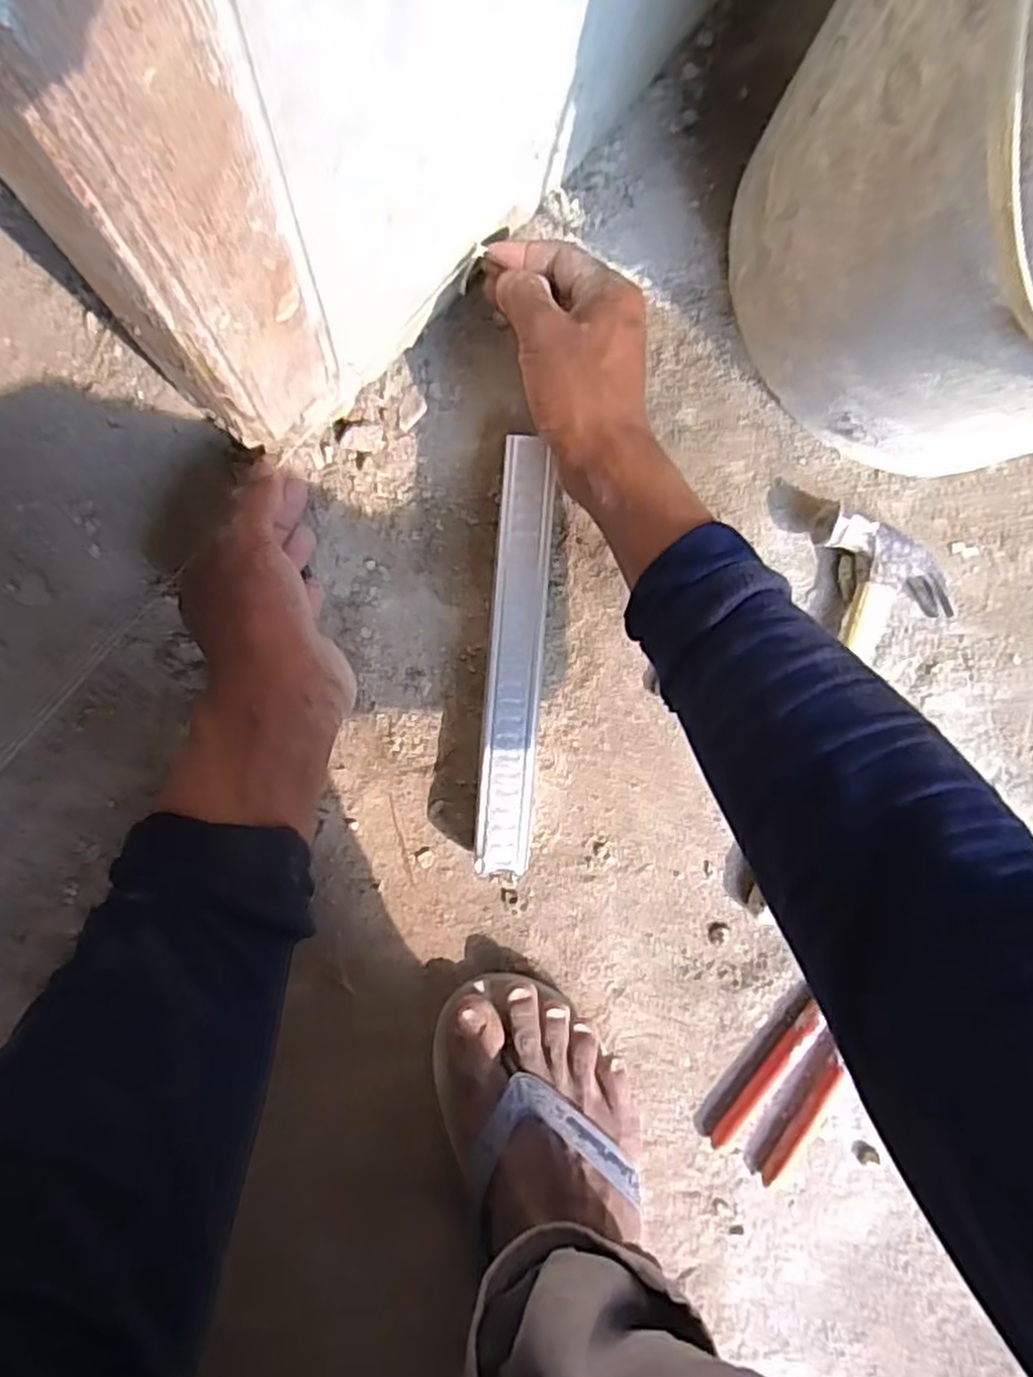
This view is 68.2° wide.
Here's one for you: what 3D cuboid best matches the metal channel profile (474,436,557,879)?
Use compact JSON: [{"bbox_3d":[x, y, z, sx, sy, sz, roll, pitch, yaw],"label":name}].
[{"bbox_3d":[-0.002,-0.018,0.461,0.031,0.034,0.251,4,90,-8],"label":"metal channel profile"}]

